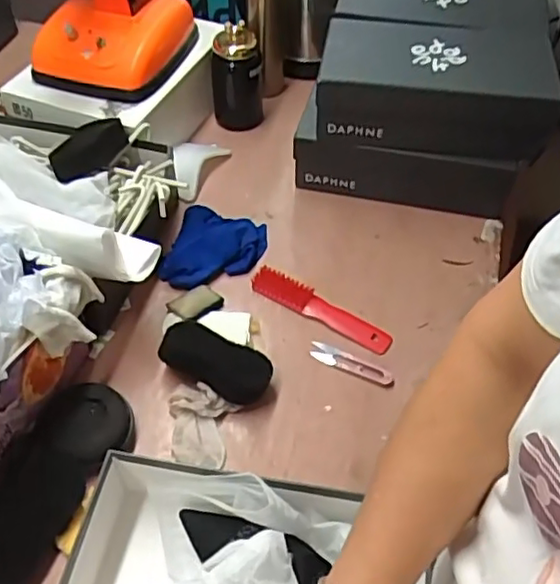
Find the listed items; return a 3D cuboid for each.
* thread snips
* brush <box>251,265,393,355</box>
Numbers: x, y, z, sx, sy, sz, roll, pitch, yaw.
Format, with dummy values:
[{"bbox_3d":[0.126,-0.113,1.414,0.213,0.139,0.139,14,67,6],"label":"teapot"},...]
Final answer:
[{"bbox_3d":[0.083,0.082,0.749,0.101,0.004,0.023,21,53,15],"label":"thread snips"},{"bbox_3d":[0.052,0.018,0.795,0.189,0.018,0.038,25,54,19],"label":"brush"}]

